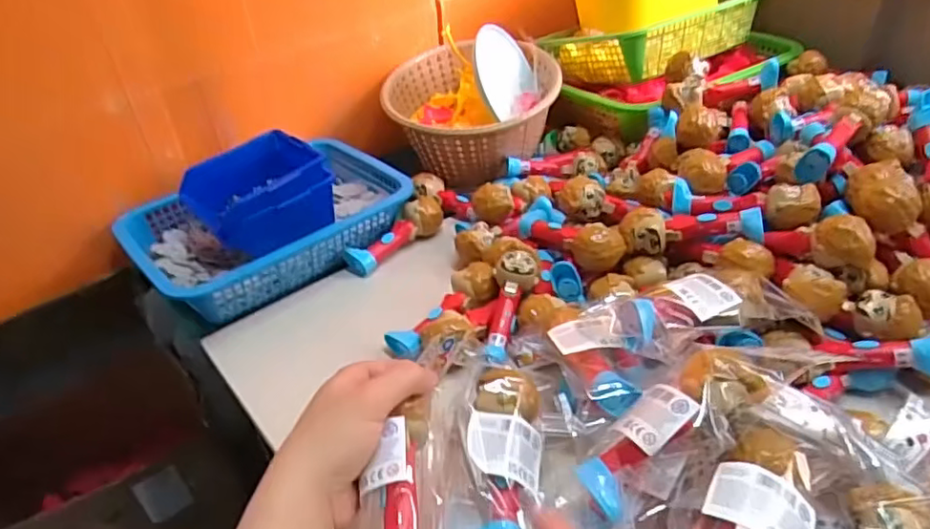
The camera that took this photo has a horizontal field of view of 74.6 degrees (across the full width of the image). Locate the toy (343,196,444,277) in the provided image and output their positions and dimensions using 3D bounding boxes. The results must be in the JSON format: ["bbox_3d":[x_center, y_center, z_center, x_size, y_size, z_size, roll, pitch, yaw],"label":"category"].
[{"bbox_3d":[-0.073,-0.041,0.690,0.044,0.041,0.135,25,46,36],"label":"toy"}]

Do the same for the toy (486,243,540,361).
[{"bbox_3d":[0.041,0.035,0.550,0.038,0.032,0.114,6,64,17],"label":"toy"}]

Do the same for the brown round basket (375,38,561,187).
[{"bbox_3d":[0.010,-0.199,0.810,0.215,0.120,0.184,11,39,22],"label":"brown round basket"}]

